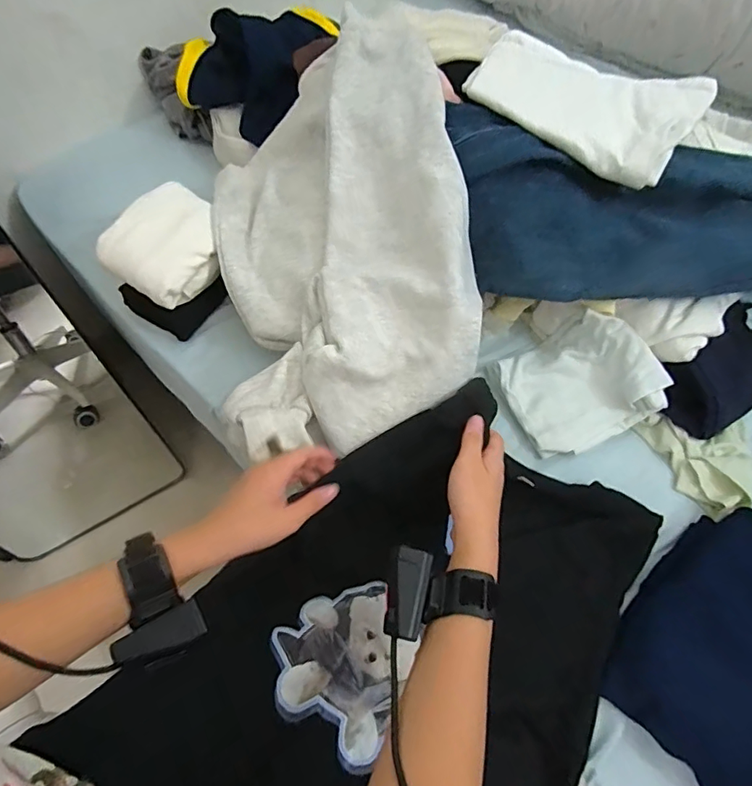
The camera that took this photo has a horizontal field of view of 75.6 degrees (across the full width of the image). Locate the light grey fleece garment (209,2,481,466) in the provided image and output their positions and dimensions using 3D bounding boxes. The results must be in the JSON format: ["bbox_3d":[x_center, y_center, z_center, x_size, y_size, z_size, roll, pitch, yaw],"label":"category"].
[{"bbox_3d":[-0.050,-0.193,0.561,0.281,0.173,0.474,-9,61,-8],"label":"light grey fleece garment"}]

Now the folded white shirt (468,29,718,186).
[{"bbox_3d":[0.253,-0.364,0.608,0.270,0.045,0.208,32,64,15],"label":"folded white shirt"}]

